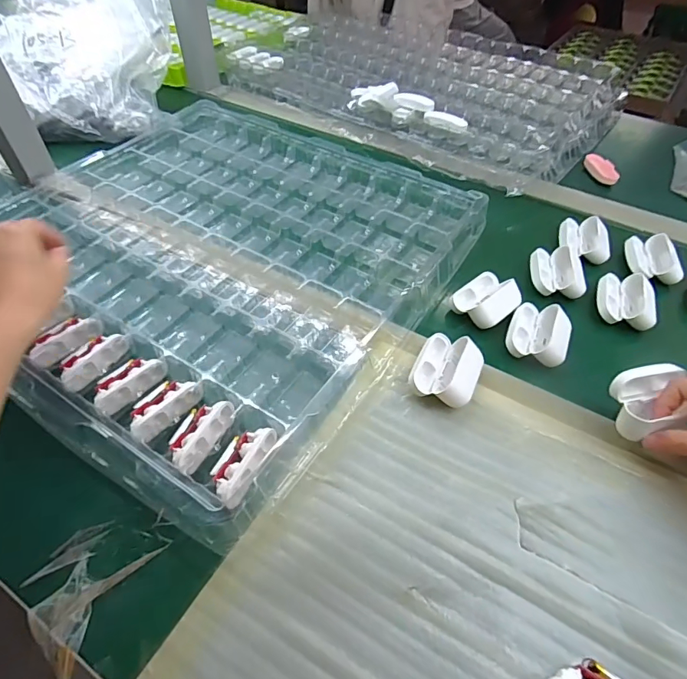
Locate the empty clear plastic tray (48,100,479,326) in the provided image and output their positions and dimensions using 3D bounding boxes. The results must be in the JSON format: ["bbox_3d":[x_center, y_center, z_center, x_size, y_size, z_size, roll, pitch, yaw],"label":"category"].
[{"bbox_3d":[-0.085,-0.185,0.557,0.481,0.035,0.236,28,55,20],"label":"empty clear plastic tray"}]

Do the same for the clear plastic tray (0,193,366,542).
[{"bbox_3d":[-0.215,-0.031,0.426,0.450,0.032,0.216,27,55,19],"label":"clear plastic tray"}]

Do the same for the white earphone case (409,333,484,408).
[{"bbox_3d":[0.090,0.027,0.391,0.053,0.029,0.064,22,53,16],"label":"white earphone case"}]

